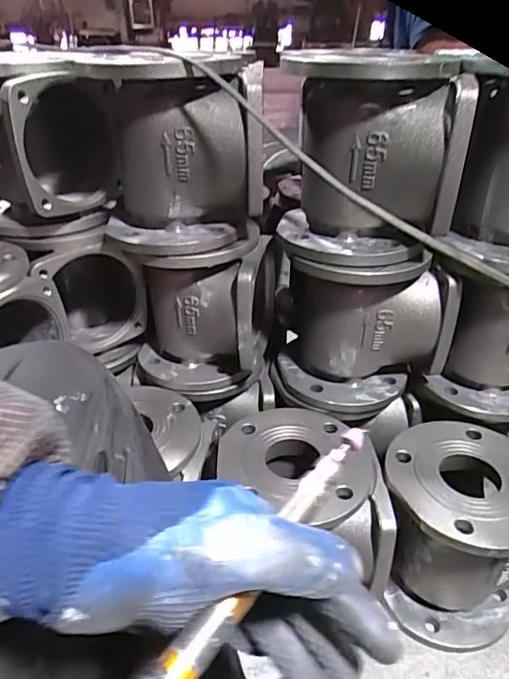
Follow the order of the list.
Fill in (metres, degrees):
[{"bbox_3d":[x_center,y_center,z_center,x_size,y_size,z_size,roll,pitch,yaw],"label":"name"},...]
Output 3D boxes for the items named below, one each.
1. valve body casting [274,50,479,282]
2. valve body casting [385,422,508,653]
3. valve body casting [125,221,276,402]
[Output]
[{"bbox_3d":[0.110,-0.186,0.545,0.152,0.208,0.175,-7,33,-9],"label":"valve body casting"},{"bbox_3d":[0.235,0.229,0.597,0.158,0.202,0.168,-1,33,1],"label":"valve body casting"},{"bbox_3d":[-0.069,-0.046,0.688,0.183,0.211,0.152,1,33,4],"label":"valve body casting"}]

